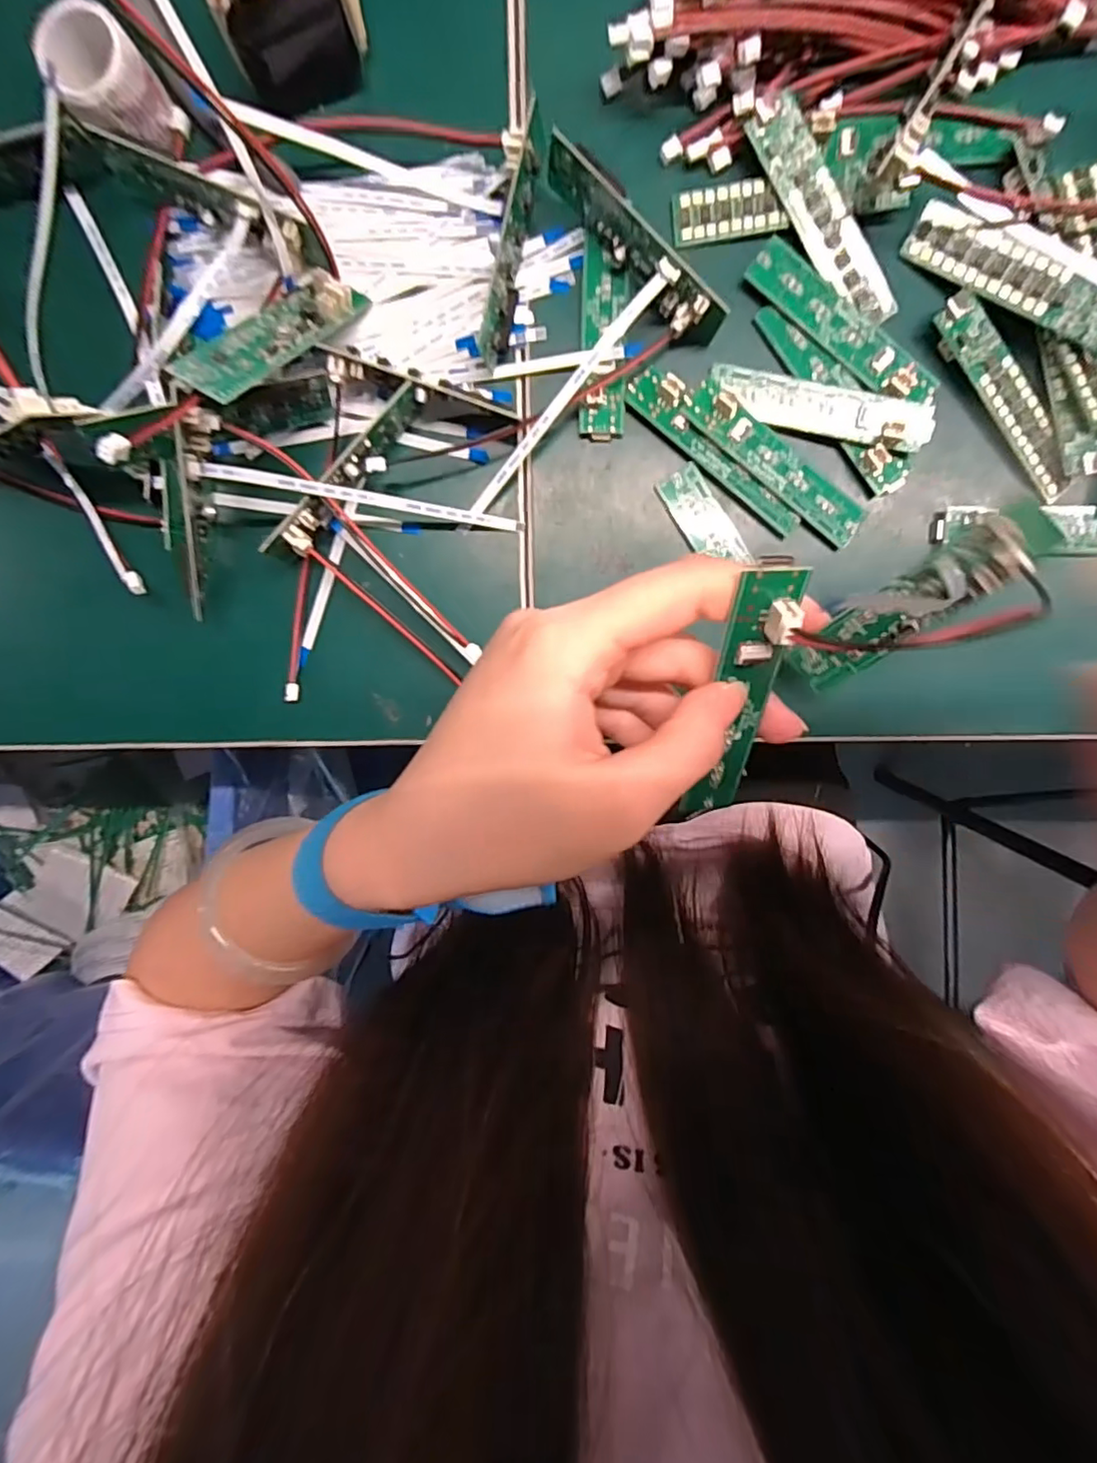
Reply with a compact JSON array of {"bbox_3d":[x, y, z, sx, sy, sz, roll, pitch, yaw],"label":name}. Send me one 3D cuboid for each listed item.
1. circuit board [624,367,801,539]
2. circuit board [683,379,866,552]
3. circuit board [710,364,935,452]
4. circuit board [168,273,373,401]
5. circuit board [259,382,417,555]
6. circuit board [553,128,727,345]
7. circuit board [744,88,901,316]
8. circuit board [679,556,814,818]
[{"bbox_3d":[0.066,-0.109,0.234,0.083,0.005,0.016,40,110,-6],"label":"circuit board"},{"bbox_3d":[0.090,-0.104,0.230,0.082,0.008,0.018,38,97,-2],"label":"circuit board"},{"bbox_3d":[0.104,-0.124,0.226,0.082,0.007,0.020,14,97,1],"label":"circuit board"},{"bbox_3d":[-0.096,-0.143,0.210,0.022,0.008,0.082,34,63,-1],"label":"circuit board"},{"bbox_3d":[-0.078,-0.099,0.231,0.012,0.023,0.080,38,97,-2],"label":"circuit board"},{"bbox_3d":[0.031,-0.175,0.215,0.081,0.023,0.011,43,85,-7],"label":"circuit board"},{"bbox_3d":[0.101,-0.189,0.217,0.018,0.004,0.082,-33,103,18],"label":"circuit board"},{"bbox_3d":[0.053,-0.006,0.165,0.017,0.011,0.086,2,132,2],"label":"circuit board"}]

